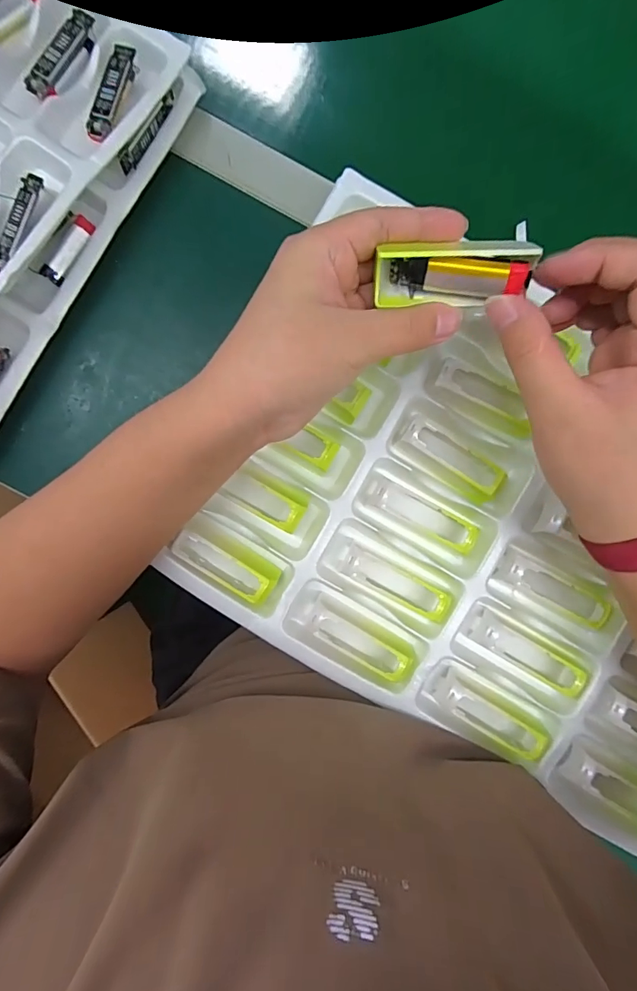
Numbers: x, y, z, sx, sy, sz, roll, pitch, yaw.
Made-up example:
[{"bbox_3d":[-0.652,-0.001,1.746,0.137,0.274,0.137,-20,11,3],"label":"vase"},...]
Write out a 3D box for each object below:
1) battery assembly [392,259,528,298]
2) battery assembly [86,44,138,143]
[{"bbox_3d":[0.069,-0.111,0.229,0.068,0.016,0.016,12,88,18],"label":"battery assembly"},{"bbox_3d":[-0.146,-0.285,0.322,0.019,0.009,0.073,19,90,-1],"label":"battery assembly"}]

